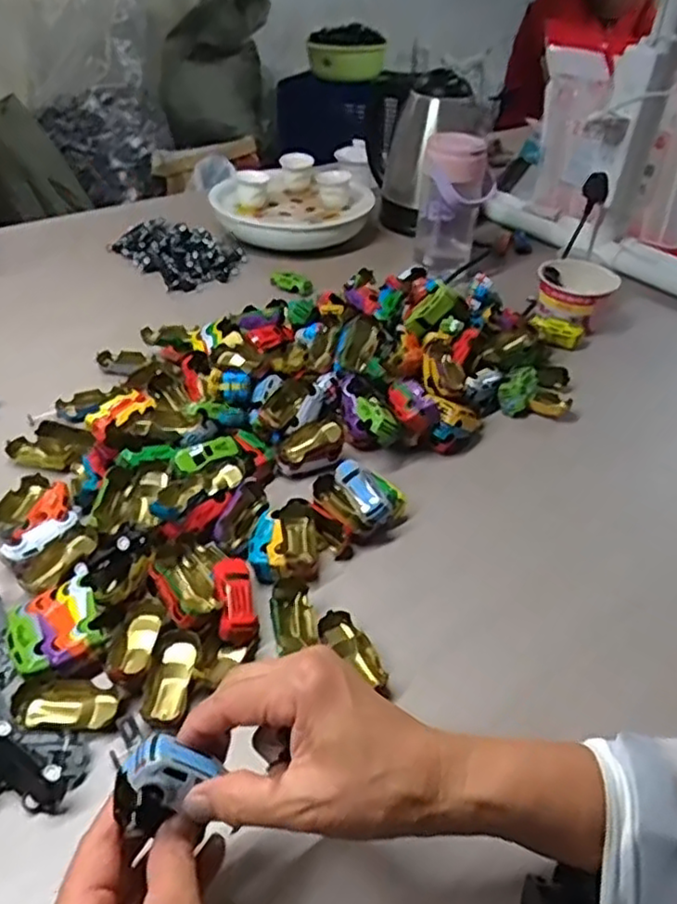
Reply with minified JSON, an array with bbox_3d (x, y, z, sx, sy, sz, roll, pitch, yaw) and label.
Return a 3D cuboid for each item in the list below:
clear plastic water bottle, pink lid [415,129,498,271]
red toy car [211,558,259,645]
[{"bbox_3d":[0.153,-0.325,0.911,0.098,0.178,0.082,9,40,6],"label":"clear plastic water bottle, pink lid"},{"bbox_3d":[-0.077,0.107,0.497,0.026,0.025,0.062,-7,41,-13],"label":"red toy car"}]

